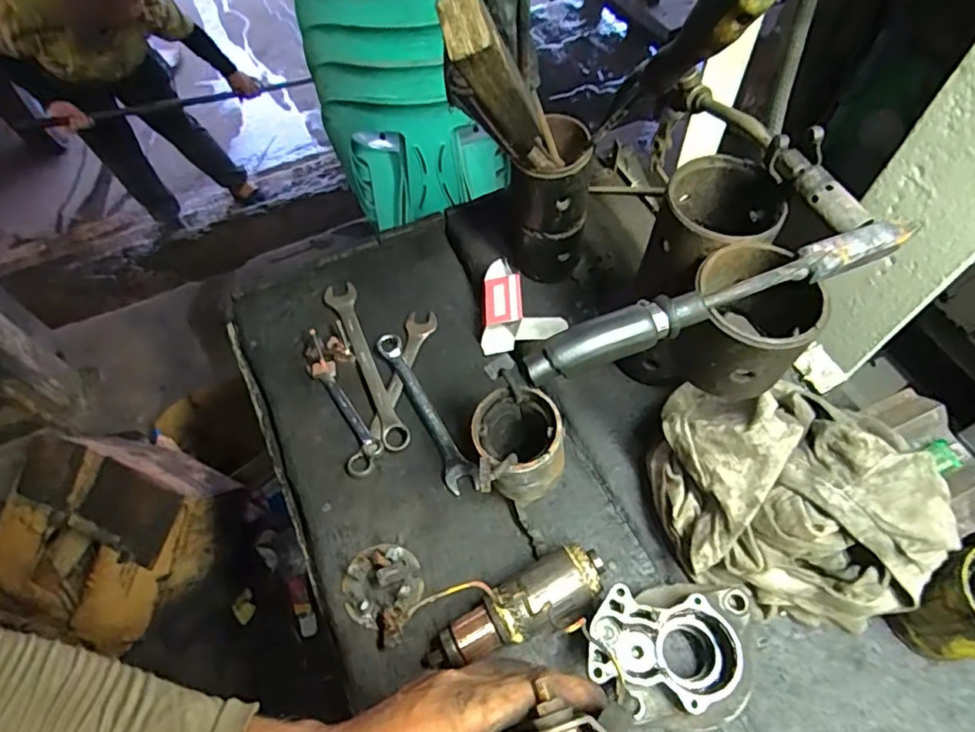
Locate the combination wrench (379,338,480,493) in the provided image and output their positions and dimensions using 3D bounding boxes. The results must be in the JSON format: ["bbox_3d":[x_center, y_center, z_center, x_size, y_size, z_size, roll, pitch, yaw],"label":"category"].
[{"bbox_3d":[-0.067,0.044,0.609,0.032,0.012,0.196,-26,63,-14],"label":"combination wrench"}]

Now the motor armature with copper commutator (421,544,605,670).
[{"bbox_3d":[0.025,0.207,0.484,0.160,0.048,0.051,-25,62,-13],"label":"motor armature with copper commutator"}]

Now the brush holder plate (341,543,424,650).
[{"bbox_3d":[-0.090,0.199,0.513,0.071,0.032,0.080,-41,67,-20],"label":"brush holder plate"}]

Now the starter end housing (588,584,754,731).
[{"bbox_3d":[0.146,0.227,0.459,0.132,0.058,0.099,2,60,3],"label":"starter end housing"}]

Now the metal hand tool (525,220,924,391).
[{"bbox_3d":[0.152,-0.044,0.376,0.265,0.032,0.027,-17,61,-9],"label":"metal hand tool"}]

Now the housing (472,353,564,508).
[{"bbox_3d":[0.026,0.073,0.520,0.077,0.126,0.119,-9,60,-4],"label":"housing"}]

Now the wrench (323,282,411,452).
[{"bbox_3d":[-0.135,-0.007,0.640,0.033,0.014,0.226,-22,62,-11],"label":"wrench"}]

